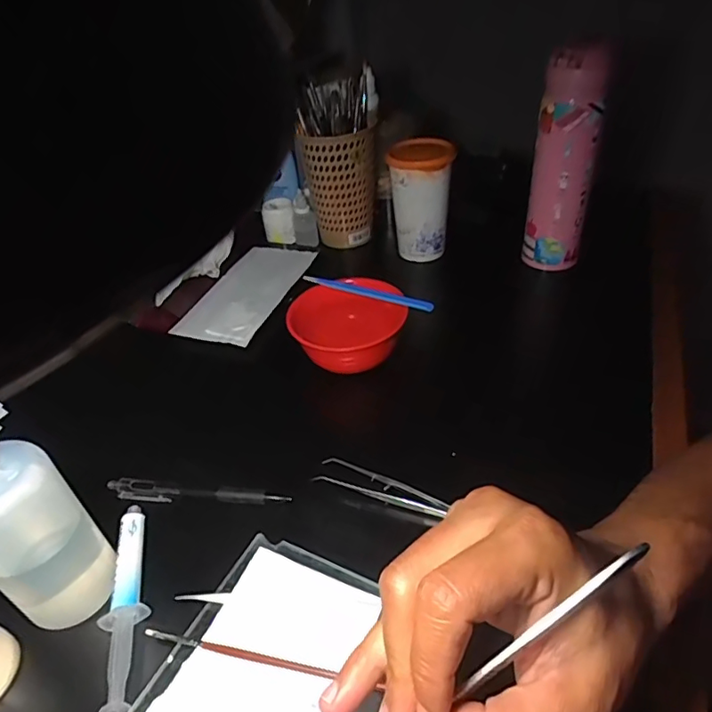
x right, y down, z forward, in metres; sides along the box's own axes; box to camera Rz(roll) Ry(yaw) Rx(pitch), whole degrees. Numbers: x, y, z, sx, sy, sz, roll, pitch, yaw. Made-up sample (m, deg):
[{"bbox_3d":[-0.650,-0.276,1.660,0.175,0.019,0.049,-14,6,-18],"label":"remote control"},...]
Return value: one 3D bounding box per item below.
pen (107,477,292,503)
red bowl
[{"bbox_3d":[-0.122,0.105,0.407,0.144,0.013,0.015,2,40,10],"label":"pen"},{"bbox_3d":[-0.008,-0.027,0.504,0.108,0.048,0.095,-7,40,-2],"label":"red bowl"}]

